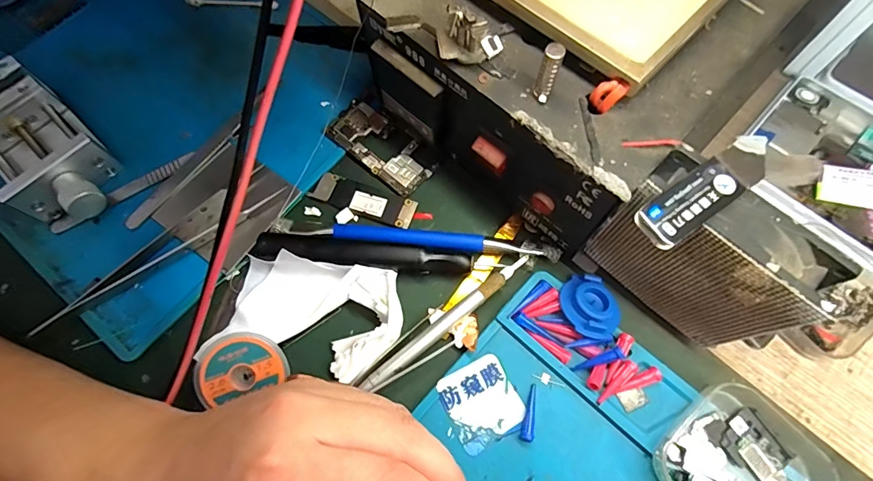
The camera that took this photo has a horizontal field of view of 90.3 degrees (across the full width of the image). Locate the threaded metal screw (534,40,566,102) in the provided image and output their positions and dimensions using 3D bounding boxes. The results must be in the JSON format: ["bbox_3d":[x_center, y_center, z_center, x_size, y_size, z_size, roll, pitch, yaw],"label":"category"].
[{"bbox_3d":[0.046,-0.069,0.181,0.008,0.027,0.006,16,70,8],"label":"threaded metal screw"}]

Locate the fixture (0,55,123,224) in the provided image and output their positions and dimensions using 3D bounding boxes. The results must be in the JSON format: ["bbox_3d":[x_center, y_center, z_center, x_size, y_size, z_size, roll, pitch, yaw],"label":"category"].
[{"bbox_3d":[-0.248,-0.059,0.267,0.121,0.035,0.060,36,73,15],"label":"fixture"}]

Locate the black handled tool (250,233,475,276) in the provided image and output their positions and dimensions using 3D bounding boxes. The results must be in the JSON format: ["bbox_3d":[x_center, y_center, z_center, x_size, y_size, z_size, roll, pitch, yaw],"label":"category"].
[{"bbox_3d":[-0.041,0.007,0.248,0.122,0.014,0.017,3,68,3],"label":"black handled tool"}]

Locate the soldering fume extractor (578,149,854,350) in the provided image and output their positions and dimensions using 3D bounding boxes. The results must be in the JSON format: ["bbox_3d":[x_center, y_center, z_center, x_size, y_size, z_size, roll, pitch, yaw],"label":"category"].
[{"bbox_3d":[0.120,0.011,0.204,0.080,0.084,0.029,39,73,16],"label":"soldering fume extractor"}]

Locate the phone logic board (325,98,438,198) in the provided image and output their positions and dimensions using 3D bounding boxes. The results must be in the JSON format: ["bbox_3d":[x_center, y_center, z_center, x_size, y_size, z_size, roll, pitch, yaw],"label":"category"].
[{"bbox_3d":[-0.034,-0.062,0.281,0.072,0.007,0.038,38,73,15],"label":"phone logic board"}]

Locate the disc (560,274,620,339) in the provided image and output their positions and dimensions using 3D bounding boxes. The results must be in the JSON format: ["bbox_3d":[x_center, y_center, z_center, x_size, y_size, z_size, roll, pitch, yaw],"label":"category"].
[{"bbox_3d":[0.083,0.035,0.234,0.030,0.011,0.035,-25,69,-9],"label":"disc"}]

